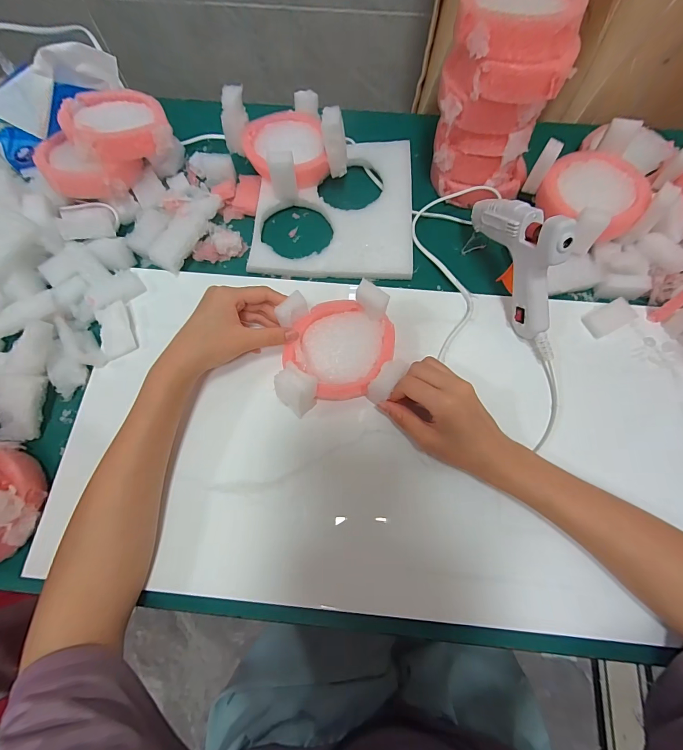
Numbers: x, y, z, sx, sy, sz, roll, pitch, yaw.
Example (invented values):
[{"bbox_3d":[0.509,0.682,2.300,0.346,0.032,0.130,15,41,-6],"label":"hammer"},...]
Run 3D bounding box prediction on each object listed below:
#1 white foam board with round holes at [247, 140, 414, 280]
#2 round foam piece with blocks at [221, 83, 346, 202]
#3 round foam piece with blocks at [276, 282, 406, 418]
[{"bbox_3d":[-0.007,-0.195,0.403,0.174,0.017,0.182,3,70,1],"label":"white foam board with round holes"},{"bbox_3d":[-0.064,-0.263,0.398,0.111,0.079,0.107,0,70,0],"label":"round foam piece with blocks"},{"bbox_3d":[-0.002,-0.024,0.312,0.104,0.041,0.101,-7,73,-3],"label":"round foam piece with blocks"}]

